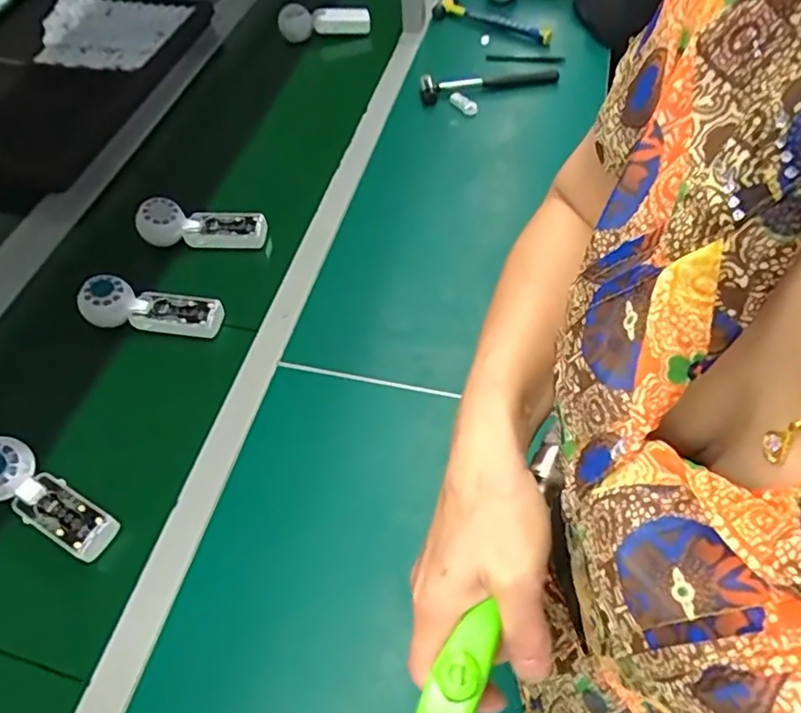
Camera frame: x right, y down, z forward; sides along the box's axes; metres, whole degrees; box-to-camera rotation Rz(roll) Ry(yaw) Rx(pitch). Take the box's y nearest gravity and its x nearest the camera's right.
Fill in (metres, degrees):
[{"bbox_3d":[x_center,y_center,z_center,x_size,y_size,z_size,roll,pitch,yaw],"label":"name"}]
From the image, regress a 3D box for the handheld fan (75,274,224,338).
[{"bbox_3d":[-0.307,-0.062,0.747,0.162,0.059,0.051,4,60,5],"label":"handheld fan"}]

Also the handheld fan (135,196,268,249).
[{"bbox_3d":[-0.274,-0.185,0.826,0.168,0.054,0.047,3,60,4],"label":"handheld fan"}]

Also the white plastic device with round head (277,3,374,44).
[{"bbox_3d":[-0.151,-0.665,1.190,0.177,0.067,0.048,-16,60,-7],"label":"white plastic device with round head"}]

